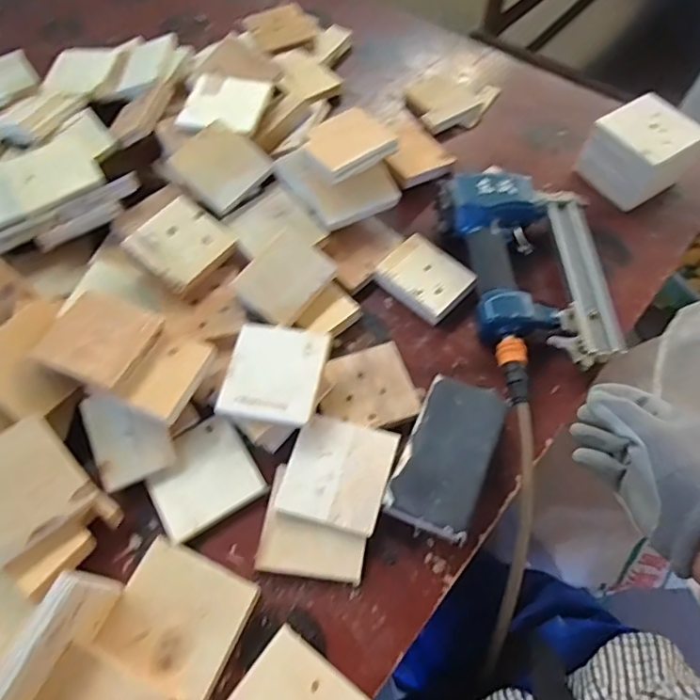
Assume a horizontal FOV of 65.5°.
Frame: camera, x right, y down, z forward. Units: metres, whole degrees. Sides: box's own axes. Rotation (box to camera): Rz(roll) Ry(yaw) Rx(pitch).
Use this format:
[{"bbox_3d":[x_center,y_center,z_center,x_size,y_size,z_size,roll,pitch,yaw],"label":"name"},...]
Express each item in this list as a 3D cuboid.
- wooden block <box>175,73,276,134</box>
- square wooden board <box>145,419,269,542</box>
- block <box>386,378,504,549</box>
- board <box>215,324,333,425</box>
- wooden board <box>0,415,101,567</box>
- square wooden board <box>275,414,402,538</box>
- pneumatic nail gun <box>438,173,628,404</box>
[{"bbox_3d":[-0.151,-0.299,0.664,0.090,0.016,0.099,10,60,7],"label":"wooden block"},{"bbox_3d":[-0.138,0.117,0.510,0.093,0.010,0.091,-28,63,-15],"label":"square wooden board"},{"bbox_3d":[0.088,0.095,0.499,0.074,0.038,0.139,20,62,13],"label":"block"},{"bbox_3d":[-0.071,0.021,0.511,0.089,0.015,0.091,9,60,7],"label":"board"},{"bbox_3d":[-0.281,0.115,0.464,0.091,0.013,0.097,-35,74,-26],"label":"wooden board"},{"bbox_3d":[-0.010,0.109,0.493,0.089,0.018,0.092,15,61,10],"label":"square wooden board"},{"bbox_3d":[0.200,-0.084,0.568,0.154,0.051,0.242,-10,60,-5],"label":"pneumatic nail gun"}]

